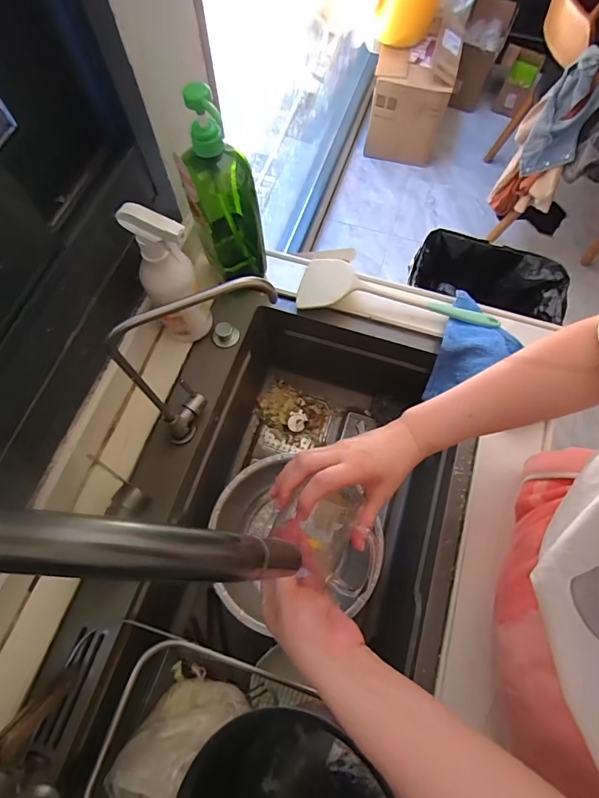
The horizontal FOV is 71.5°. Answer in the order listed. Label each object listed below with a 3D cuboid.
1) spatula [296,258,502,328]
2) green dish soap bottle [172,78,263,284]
[{"bbox_3d":[0.150,-0.164,0.649,0.300,0.036,0.074,10,67,2],"label":"spatula"},{"bbox_3d":[-0.096,-0.259,0.542,0.085,0.260,0.050,-30,71,-13],"label":"green dish soap bottle"}]

